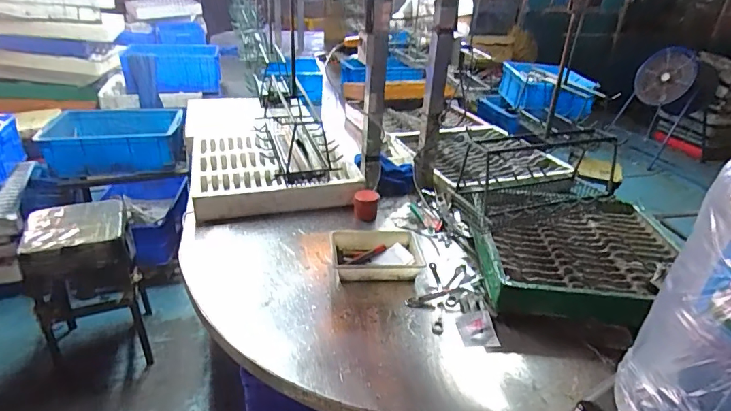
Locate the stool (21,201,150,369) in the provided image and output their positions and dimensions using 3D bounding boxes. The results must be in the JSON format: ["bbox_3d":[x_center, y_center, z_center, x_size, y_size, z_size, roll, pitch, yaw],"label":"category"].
[{"bbox_3d":[-0.957,0.295,1.590,0.323,0.523,0.325,-14,33,-28],"label":"stool"}]

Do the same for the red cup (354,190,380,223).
[{"bbox_3d":[0.002,-0.001,1.491,0.083,0.085,0.070,3,29,1],"label":"red cup"}]

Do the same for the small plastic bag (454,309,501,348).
[{"bbox_3d":[0.255,0.280,1.032,0.082,0.021,0.088,-2,29,-8],"label":"small plastic bag"}]

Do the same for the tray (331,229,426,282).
[{"bbox_3d":[0.032,0.136,1.255,0.253,0.056,0.173,-1,29,-6],"label":"tray"}]

